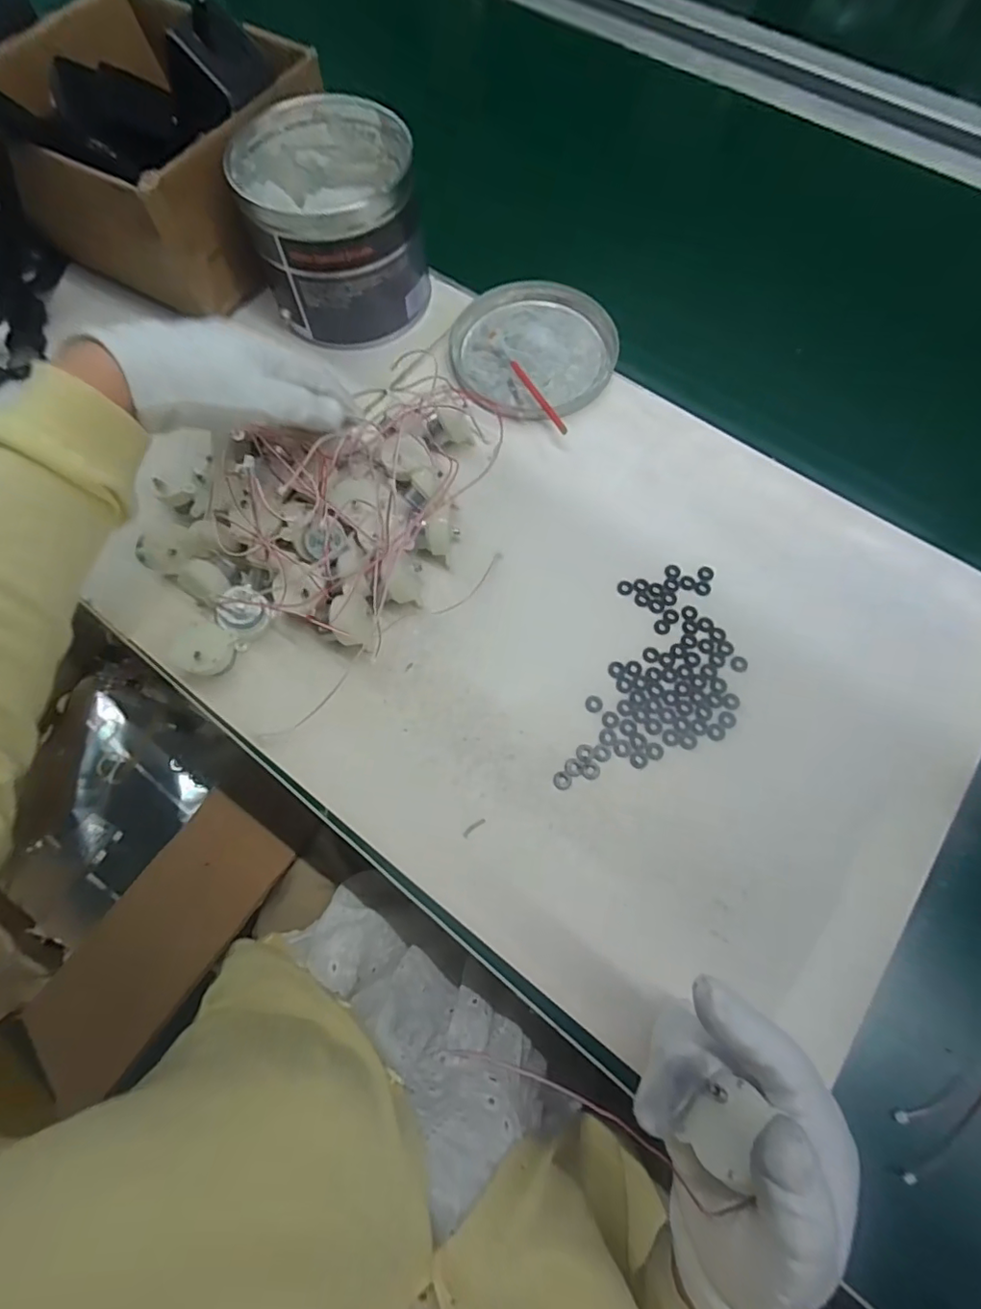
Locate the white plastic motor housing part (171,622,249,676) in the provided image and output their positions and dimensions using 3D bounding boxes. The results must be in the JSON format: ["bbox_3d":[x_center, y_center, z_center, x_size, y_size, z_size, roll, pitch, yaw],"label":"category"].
[{"bbox_3d":[-0.177,-0.002,0.347,0.032,0.030,0.031,0,69,0],"label":"white plastic motor housing part"}]

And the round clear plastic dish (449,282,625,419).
[{"bbox_3d":[0.031,-0.247,0.446,0.130,0.014,0.128,0,69,0],"label":"round clear plastic dish"}]

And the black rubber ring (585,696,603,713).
[{"bbox_3d":[0.065,0.031,0.346,0.011,0.004,0.010,0,69,0],"label":"black rubber ring"}]

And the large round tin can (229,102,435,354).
[{"bbox_3d":[-0.118,-0.328,0.428,0.119,0.104,0.131,-20,70,-7],"label":"large round tin can"}]

